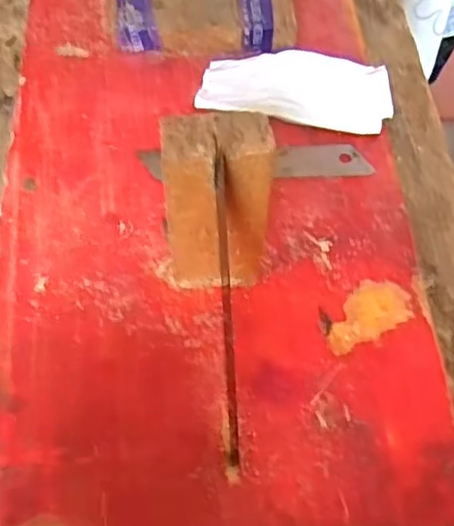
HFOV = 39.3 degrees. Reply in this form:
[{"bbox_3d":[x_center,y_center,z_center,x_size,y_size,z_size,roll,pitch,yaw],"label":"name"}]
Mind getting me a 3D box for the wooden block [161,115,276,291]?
[{"bbox_3d":[-0.004,-0.018,0.218,0.033,0.073,0.023,-11,62,-9],"label":"wooden block"}]

